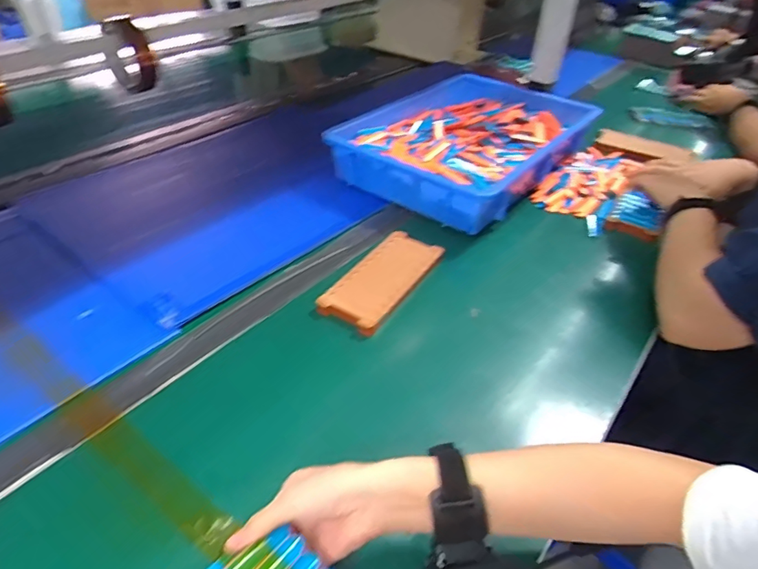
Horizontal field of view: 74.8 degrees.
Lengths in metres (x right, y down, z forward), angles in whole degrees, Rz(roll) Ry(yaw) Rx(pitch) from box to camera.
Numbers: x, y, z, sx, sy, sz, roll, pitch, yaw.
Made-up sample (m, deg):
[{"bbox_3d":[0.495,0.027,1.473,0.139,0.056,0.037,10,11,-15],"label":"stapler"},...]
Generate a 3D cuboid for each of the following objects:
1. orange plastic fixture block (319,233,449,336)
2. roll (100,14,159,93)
[{"bbox_3d":[0.006,-0.008,0.601,0.078,0.019,0.173,24,44,24],"label":"orange plastic fixture block"},{"bbox_3d":[-0.363,-0.334,0.724,0.085,0.097,0.022,18,42,18],"label":"roll"}]

